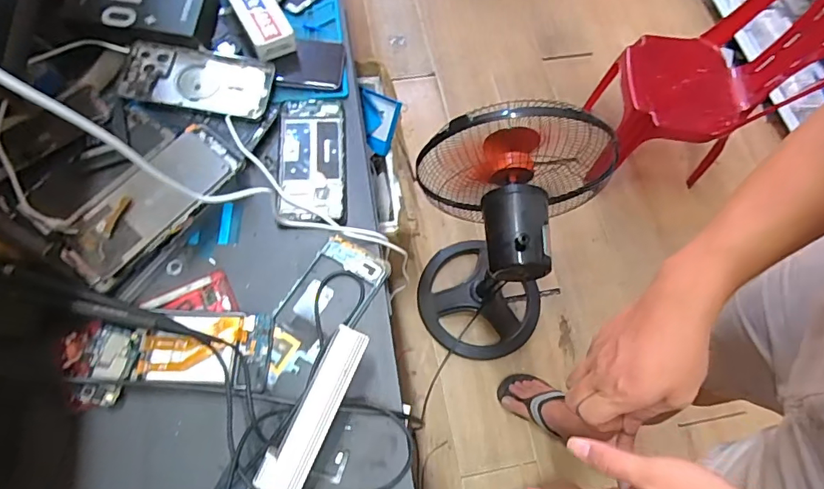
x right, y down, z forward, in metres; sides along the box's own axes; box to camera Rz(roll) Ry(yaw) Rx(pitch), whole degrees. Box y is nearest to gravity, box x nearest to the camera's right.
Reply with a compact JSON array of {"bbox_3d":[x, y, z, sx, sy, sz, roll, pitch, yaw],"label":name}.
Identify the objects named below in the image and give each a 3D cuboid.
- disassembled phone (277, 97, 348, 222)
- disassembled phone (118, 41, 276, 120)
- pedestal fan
[{"bbox_3d":[-0.111,-0.096,0.525,0.072,0.005,0.157,-2,67,-5],"label":"disassembled phone"},{"bbox_3d":[-0.242,-0.185,0.537,0.158,0.006,0.076,7,73,-6],"label":"disassembled phone"},{"bbox_3d":[0.199,0.005,0.989,0.352,0.672,0.329,-17,70,-8],"label":"pedestal fan"}]

